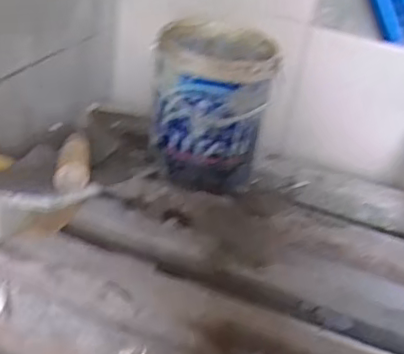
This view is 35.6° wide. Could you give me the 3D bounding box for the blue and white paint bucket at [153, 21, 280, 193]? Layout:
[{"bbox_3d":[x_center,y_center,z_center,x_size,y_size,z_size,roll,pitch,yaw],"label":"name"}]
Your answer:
[{"bbox_3d":[0.014,-0.099,0.939,0.170,0.212,0.166,8,30,1],"label":"blue and white paint bucket"}]

